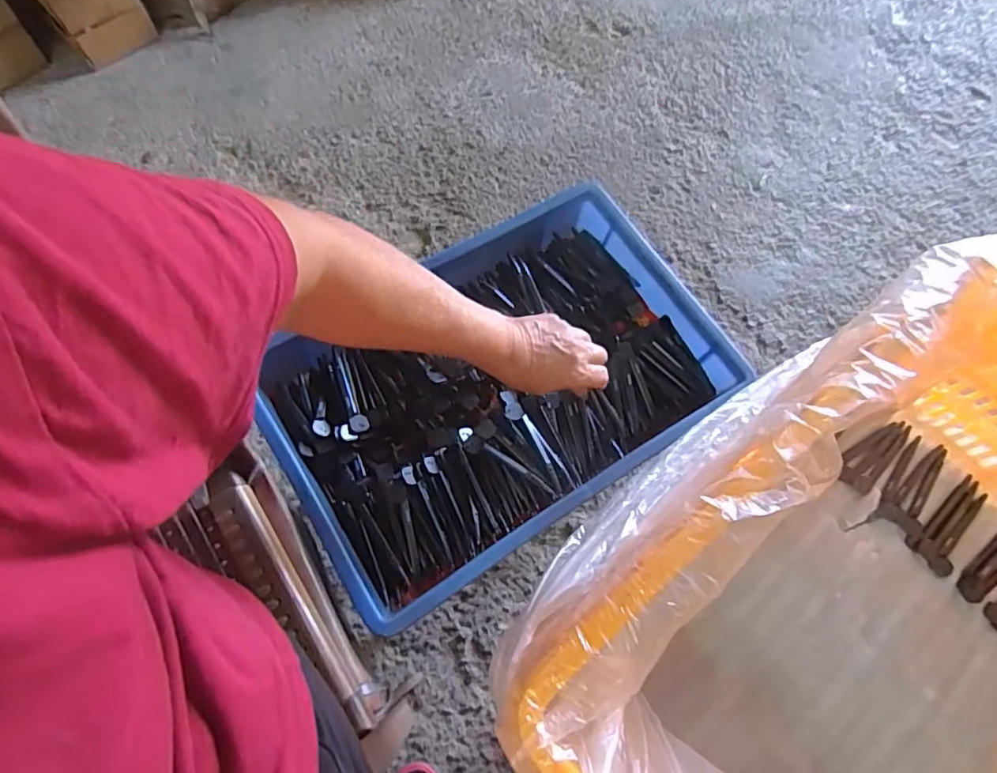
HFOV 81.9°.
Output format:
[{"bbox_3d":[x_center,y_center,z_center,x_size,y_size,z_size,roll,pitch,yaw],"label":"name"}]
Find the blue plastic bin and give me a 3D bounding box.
[{"bbox_3d":[0.001,-0.005,0.585,0.441,0.084,0.288,-32,73,-16],"label":"blue plastic bin"}]

